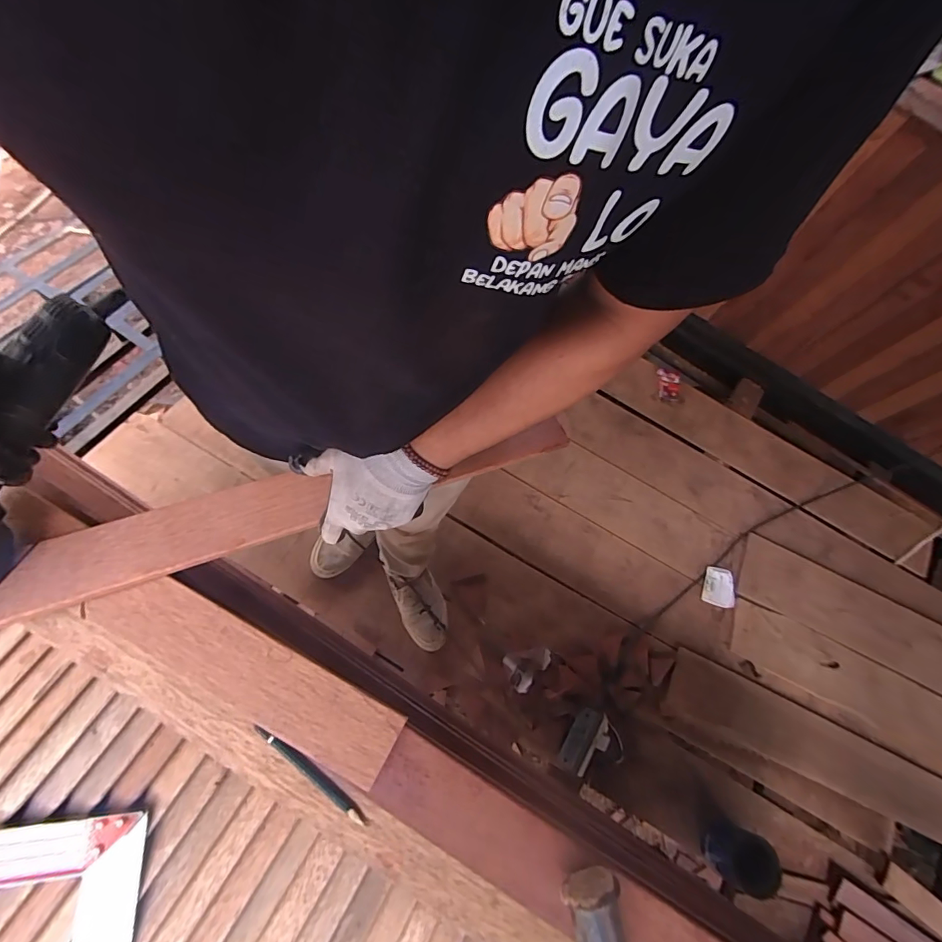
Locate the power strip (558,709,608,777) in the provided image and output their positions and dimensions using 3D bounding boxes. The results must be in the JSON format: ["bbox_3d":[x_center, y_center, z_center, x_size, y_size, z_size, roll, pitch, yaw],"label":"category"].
[{"bbox_3d":[0.265,0.627,1.056,0.091,0.048,0.147,33,74,10],"label":"power strip"}]

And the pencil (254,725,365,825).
[{"bbox_3d":[-0.146,0.274,0.413,0.125,0.012,0.010,39,69,6],"label":"pencil"}]

